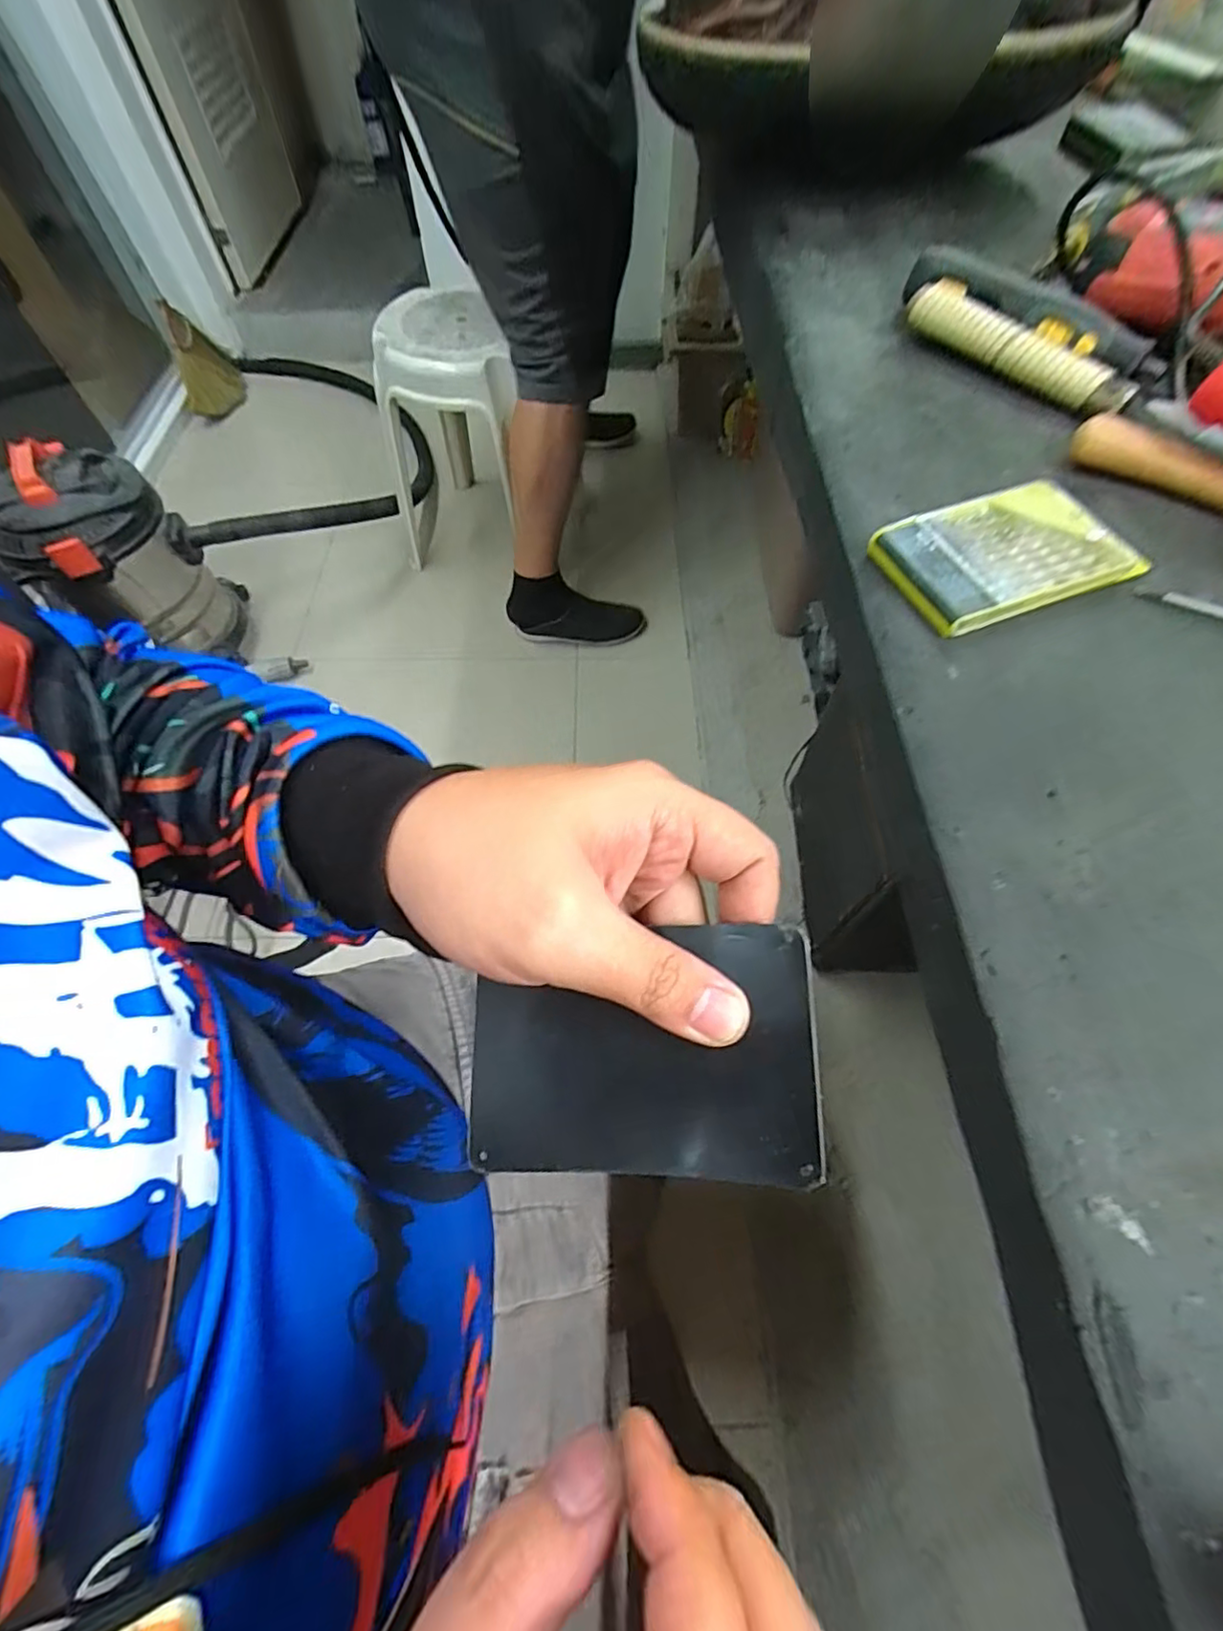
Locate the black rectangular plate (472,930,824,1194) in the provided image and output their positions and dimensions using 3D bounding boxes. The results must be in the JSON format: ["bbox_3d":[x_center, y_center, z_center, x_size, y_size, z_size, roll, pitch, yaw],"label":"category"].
[{"bbox_3d":[0.008,0.068,0.177,0.098,0.008,0.065,-5,75,13],"label":"black rectangular plate"}]

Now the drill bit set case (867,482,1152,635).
[{"bbox_3d":[0.211,-0.142,0.333,0.119,0.014,0.078,-18,64,-9],"label":"drill bit set case"}]

